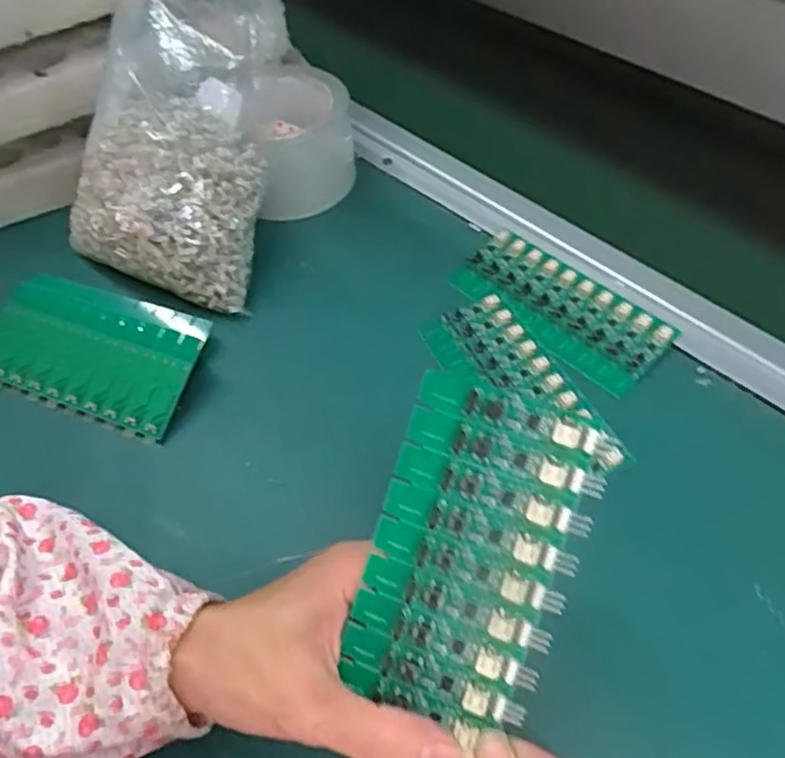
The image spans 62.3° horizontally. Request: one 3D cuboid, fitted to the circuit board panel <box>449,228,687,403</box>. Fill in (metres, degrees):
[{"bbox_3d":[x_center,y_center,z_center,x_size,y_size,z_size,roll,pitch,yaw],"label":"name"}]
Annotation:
[{"bbox_3d":[0.104,-0.046,0.409,0.136,0.007,0.058,38,65,26],"label":"circuit board panel"}]

